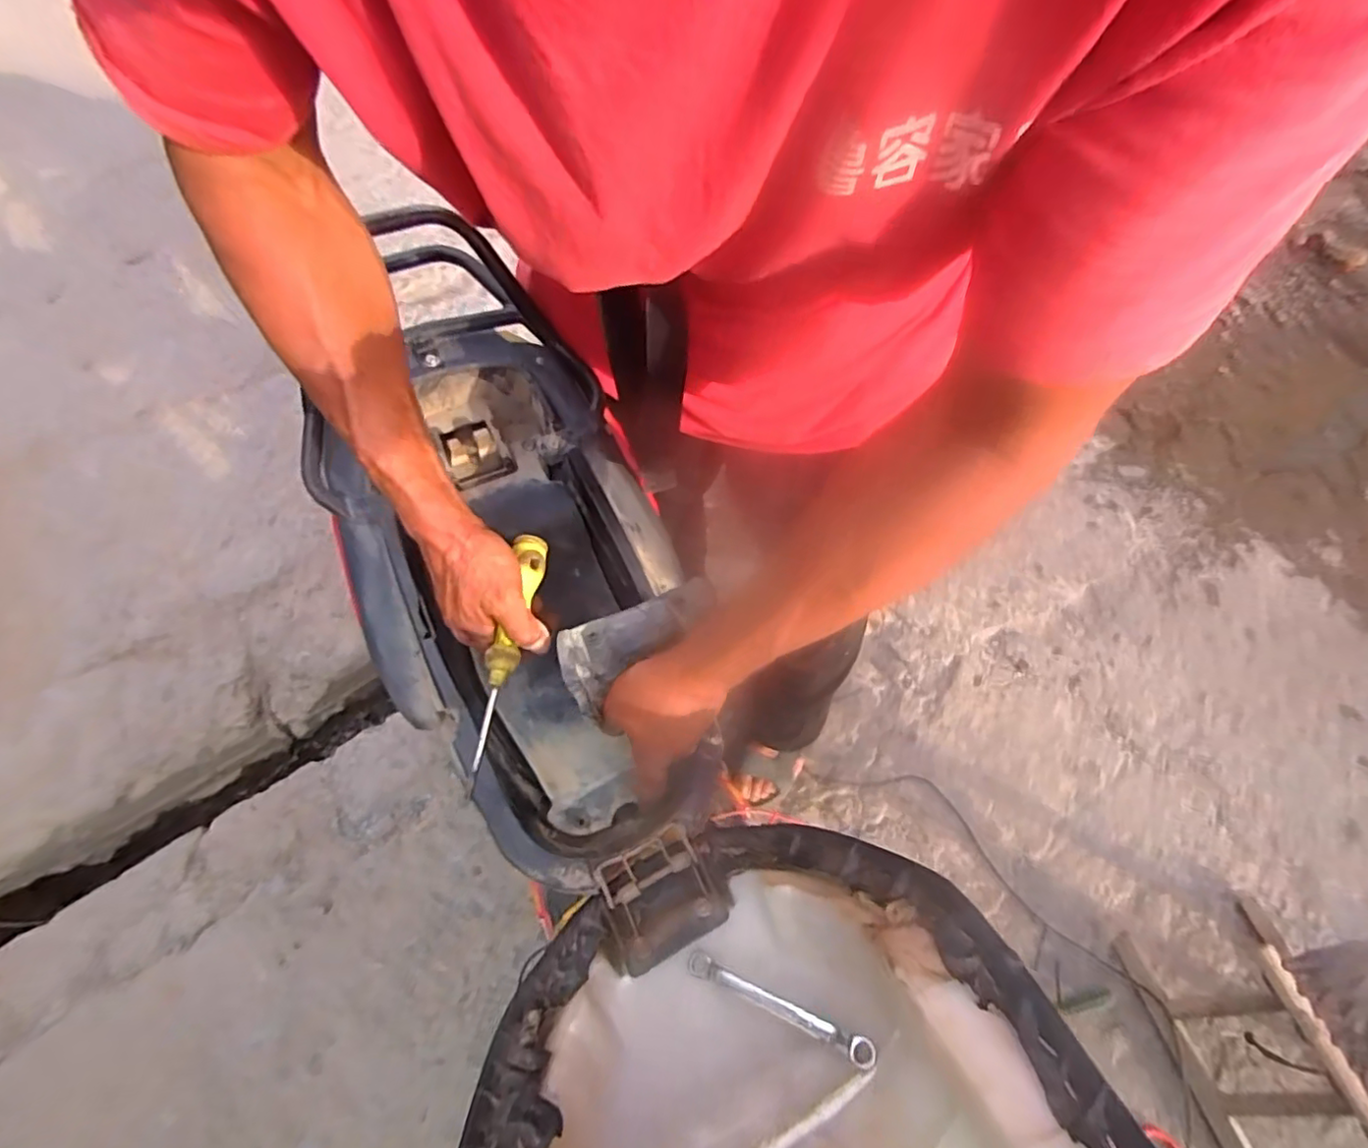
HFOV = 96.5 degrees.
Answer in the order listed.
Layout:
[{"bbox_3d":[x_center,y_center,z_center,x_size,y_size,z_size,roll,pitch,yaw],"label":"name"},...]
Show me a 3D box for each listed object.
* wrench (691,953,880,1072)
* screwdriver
[{"bbox_3d":[0.058,0.268,0.379,0.137,0.021,0.014,-8,46,47],"label":"wrench"},{"bbox_3d":[-0.138,0.063,0.464,0.022,0.020,0.196,9,74,6],"label":"screwdriver"}]

